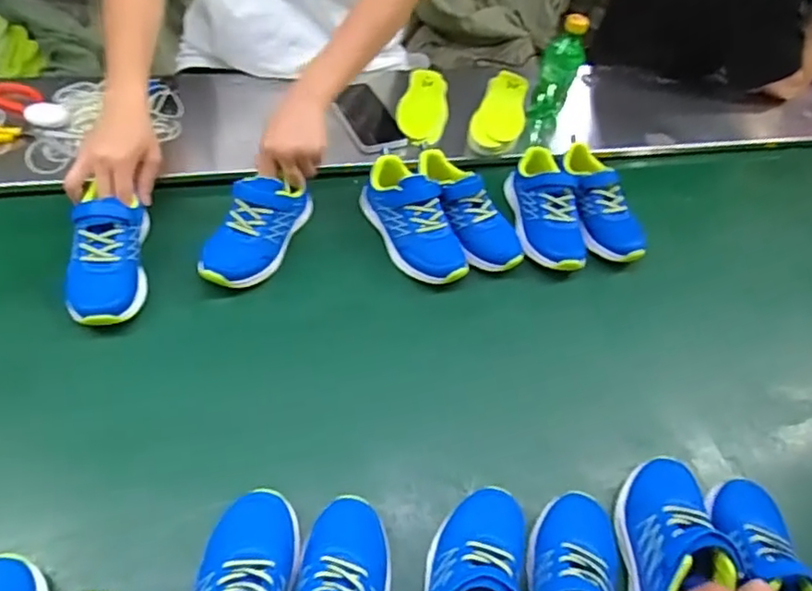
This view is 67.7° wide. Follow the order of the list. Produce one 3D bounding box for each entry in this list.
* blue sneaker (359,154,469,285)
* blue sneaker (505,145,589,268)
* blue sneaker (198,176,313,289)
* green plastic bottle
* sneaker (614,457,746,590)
[{"bbox_3d":[0.006,-0.098,0.795,0.083,0.079,0.197,-25,70,-20],"label":"blue sneaker"},{"bbox_3d":[0.198,-0.120,0.862,0.090,0.069,0.196,-2,52,-4],"label":"blue sneaker"},{"bbox_3d":[-0.186,-0.082,0.761,0.073,0.091,0.185,19,54,12],"label":"blue sneaker"},{"bbox_3d":[0.241,-0.338,0.976,0.062,0.208,0.074,18,54,11],"label":"green plastic bottle"},{"bbox_3d":[0.245,0.240,0.556,0.085,0.065,0.196,13,54,7],"label":"sneaker"}]

